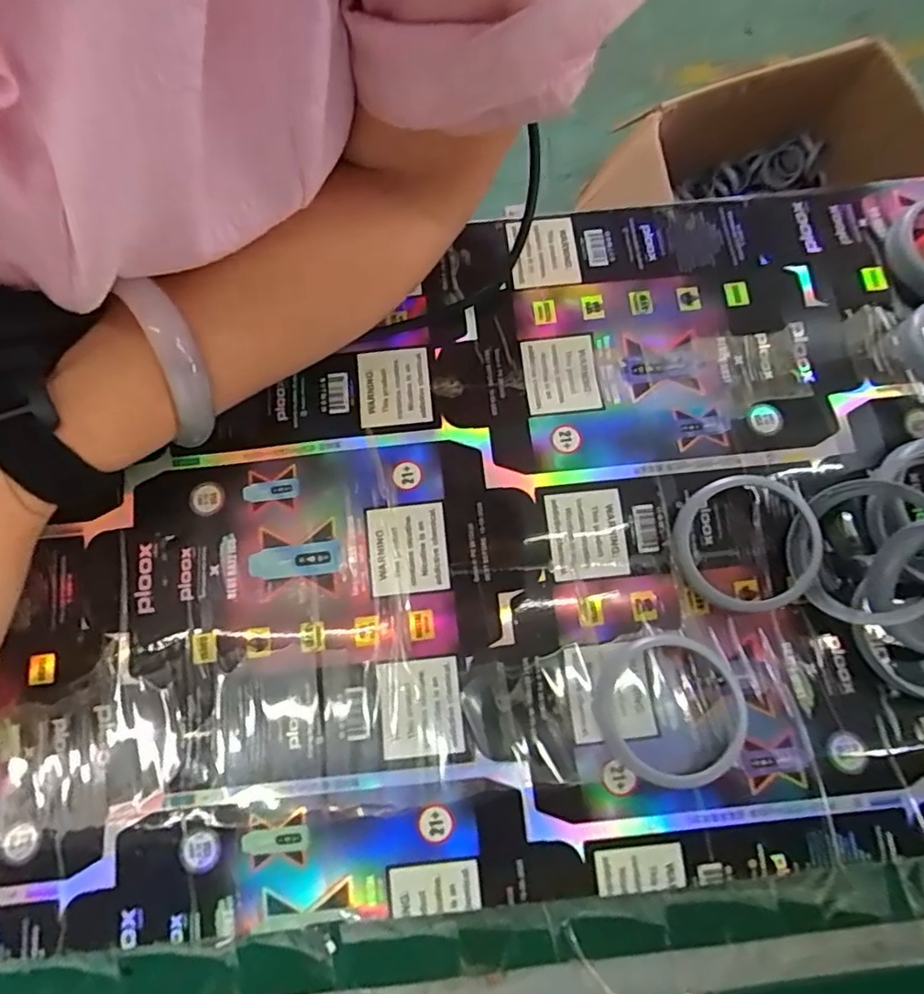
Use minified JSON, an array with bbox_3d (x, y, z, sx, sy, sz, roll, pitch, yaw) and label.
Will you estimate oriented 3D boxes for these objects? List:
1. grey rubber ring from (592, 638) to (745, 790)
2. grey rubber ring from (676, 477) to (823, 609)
[{"bbox_3d":[0.086,0.088,0.249,0.059,0.010,0.060,0,76,0],"label":"grey rubber ring"},{"bbox_3d":[0.123,0.020,0.261,0.057,0.012,0.057,0,76,0],"label":"grey rubber ring"}]

